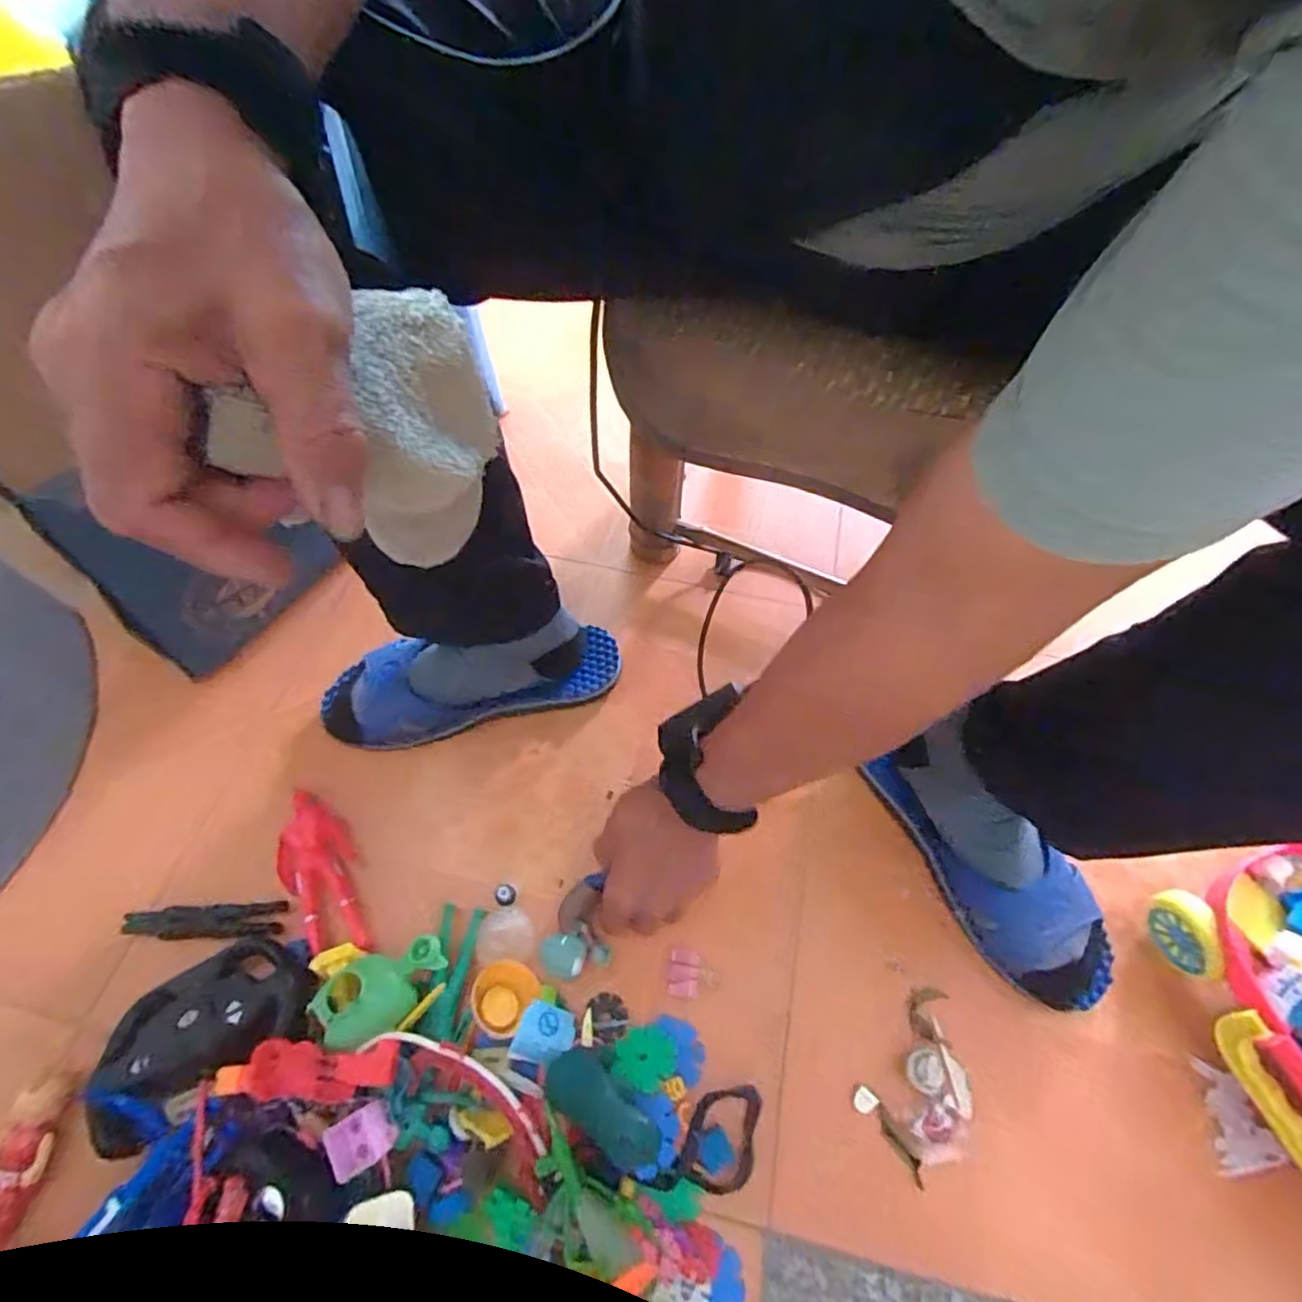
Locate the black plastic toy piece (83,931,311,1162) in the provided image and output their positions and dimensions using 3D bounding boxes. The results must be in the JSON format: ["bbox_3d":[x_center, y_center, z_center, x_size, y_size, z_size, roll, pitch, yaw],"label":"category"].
[{"bbox_3d":[-0.311,0.259,0.441,0.138,0.033,0.090,-28,64,-18],"label":"black plastic toy piece"}]

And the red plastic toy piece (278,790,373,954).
[{"bbox_3d":[-0.265,0.178,0.511,0.055,0.031,0.140,-26,64,-17],"label":"red plastic toy piece"}]

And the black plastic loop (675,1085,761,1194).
[{"bbox_3d":[0.049,0.322,0.424,0.046,0.027,0.064,22,60,10],"label":"black plastic loop"}]

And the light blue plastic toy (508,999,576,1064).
[{"bbox_3d":[-0.074,0.268,0.446,0.040,0.005,0.038,32,44,-10],"label":"light blue plastic toy"}]

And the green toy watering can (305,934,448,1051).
[{"bbox_3d":[-0.186,0.240,0.449,0.084,0.046,0.054,-24,63,-16],"label":"green toy watering can"}]

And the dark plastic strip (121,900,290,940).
[{"bbox_3d":[-0.342,0.207,0.487,0.119,0.012,0.025,-1,59,-4],"label":"dark plastic strip"}]

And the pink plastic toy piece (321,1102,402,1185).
[{"bbox_3d":[-0.180,0.306,0.401,0.039,0.026,0.031,-26,64,-17],"label":"pink plastic toy piece"}]

